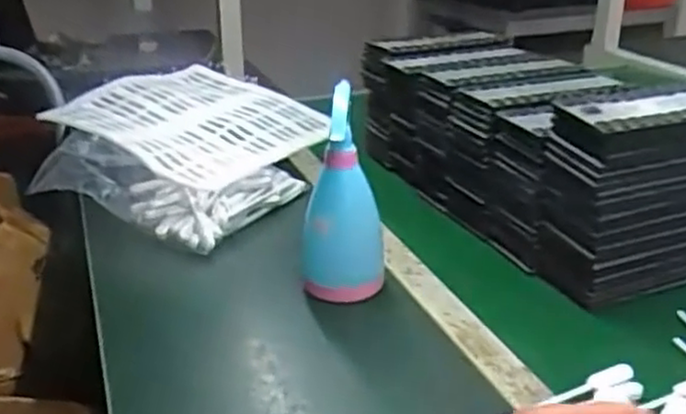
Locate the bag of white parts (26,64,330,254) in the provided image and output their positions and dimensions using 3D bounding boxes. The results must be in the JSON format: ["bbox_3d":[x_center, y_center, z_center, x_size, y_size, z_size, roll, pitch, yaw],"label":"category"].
[{"bbox_3d":[-0.205,-0.089,0.985,0.308,0.106,0.320,14,29,28],"label":"bag of white parts"}]

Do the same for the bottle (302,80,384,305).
[{"bbox_3d":[0.000,-0.007,0.711,0.079,0.185,0.087,0,25,2],"label":"bottle"}]

